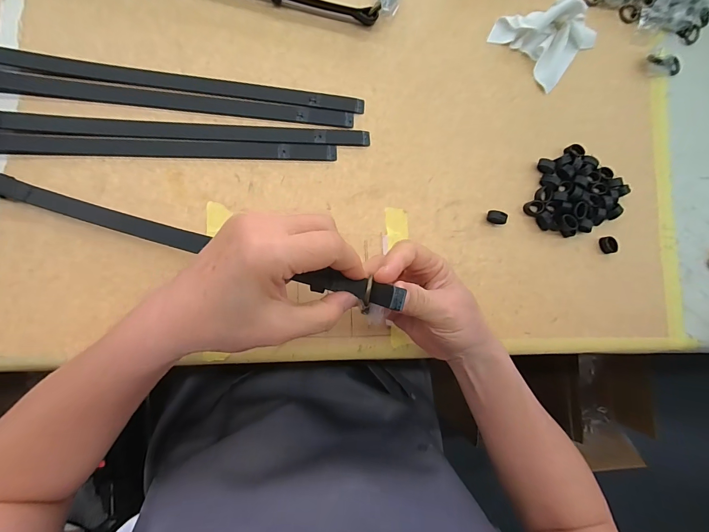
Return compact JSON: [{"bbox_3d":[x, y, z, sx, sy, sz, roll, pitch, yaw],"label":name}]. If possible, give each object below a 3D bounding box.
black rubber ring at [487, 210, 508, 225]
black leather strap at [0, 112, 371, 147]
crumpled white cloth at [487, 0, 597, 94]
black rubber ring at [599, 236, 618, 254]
[{"bbox_3d":[0.153,-0.053,0.379,0.018,0.016,0.013,18,83,-7],"label":"black rubber ring"},{"bbox_3d":[-0.171,-0.130,0.333,0.367,0.012,0.021,0,85,-9],"label":"black leather strap"},{"bbox_3d":[0.225,-0.271,0.404,0.105,0.035,0.096,39,79,-5],"label":"crumpled white cloth"},{"bbox_3d":[0.291,-0.024,0.399,0.015,0.006,0.019,-9,87,-9],"label":"black rubber ring"}]

